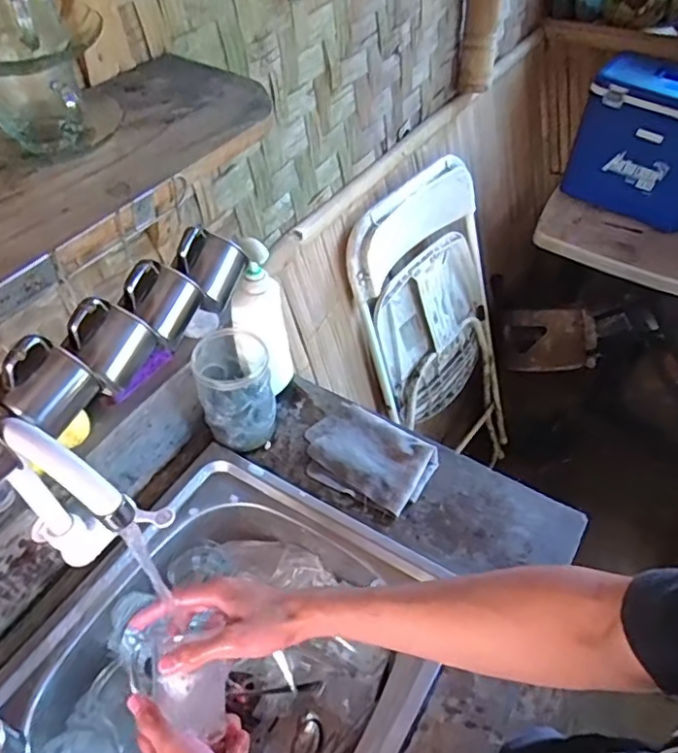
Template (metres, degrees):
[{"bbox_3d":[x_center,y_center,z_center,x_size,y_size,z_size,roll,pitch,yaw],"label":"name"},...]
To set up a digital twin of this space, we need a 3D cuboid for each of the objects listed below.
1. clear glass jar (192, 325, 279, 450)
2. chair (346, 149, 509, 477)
[{"bbox_3d":[-0.141,0.016,0.825,0.095,0.146,0.111,-11,49,-10],"label":"clear glass jar"},{"bbox_3d":[0.248,-0.071,1.535,0.130,0.900,0.484,17,50,41],"label":"chair"}]

